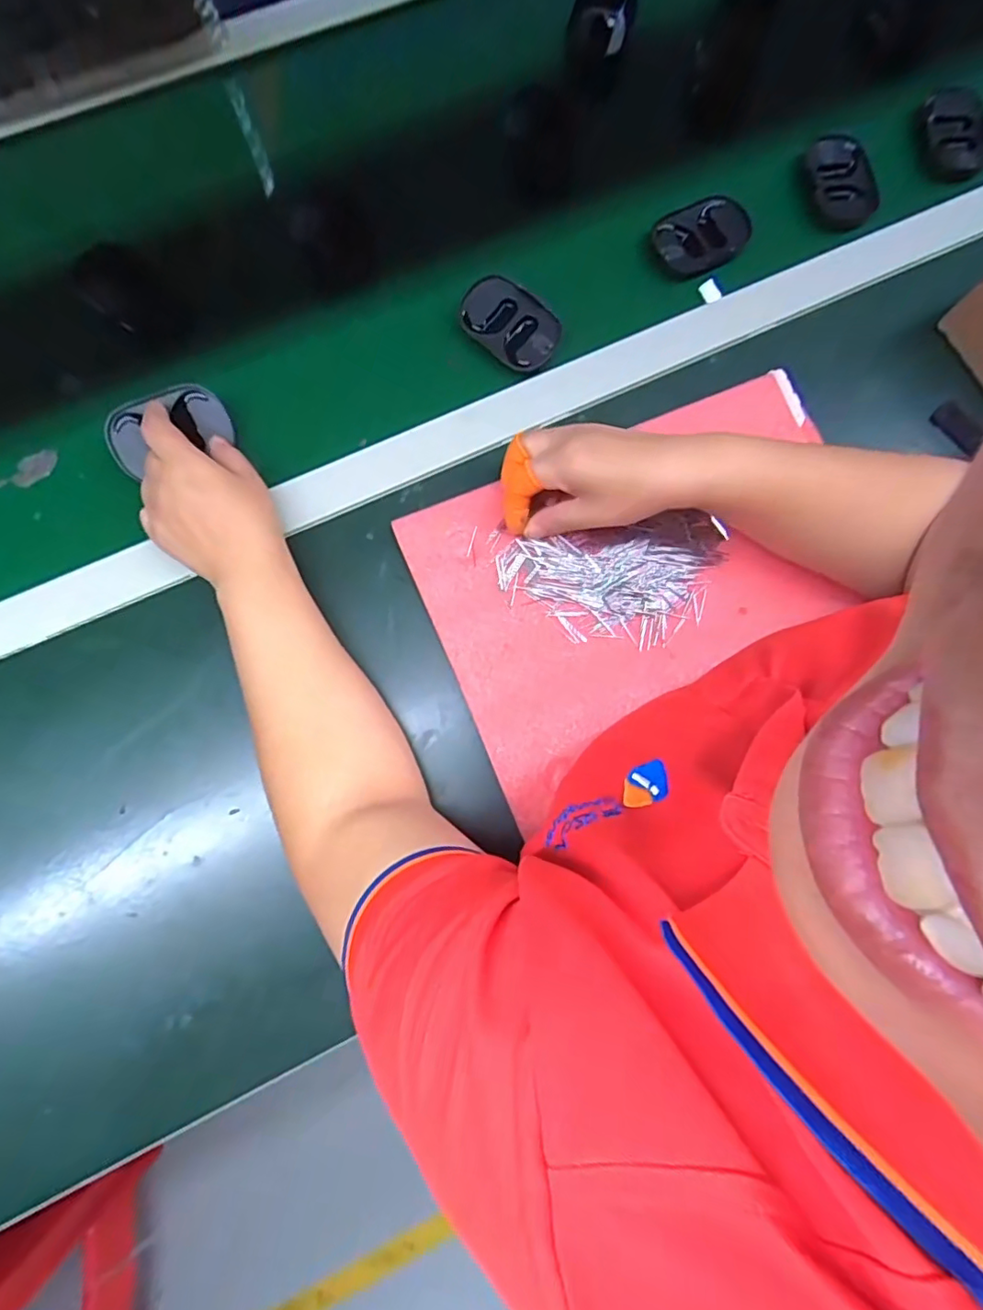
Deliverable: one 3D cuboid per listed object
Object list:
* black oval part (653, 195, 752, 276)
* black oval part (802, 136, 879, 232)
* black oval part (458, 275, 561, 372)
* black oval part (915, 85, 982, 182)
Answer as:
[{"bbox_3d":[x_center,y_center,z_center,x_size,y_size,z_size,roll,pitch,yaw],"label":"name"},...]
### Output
[{"bbox_3d":[0.184,-0.370,0.508,0.089,0.019,0.061,-23,79,-7],"label":"black oval part"},{"bbox_3d":[0.320,-0.431,0.526,0.061,0.015,0.098,4,75,1],"label":"black oval part"},{"bbox_3d":[0.014,-0.276,0.477,0.085,0.024,0.058,35,78,6],"label":"black oval part"},{"bbox_3d":[0.440,-0.491,0.541,0.066,0.014,0.104,9,75,3],"label":"black oval part"}]

